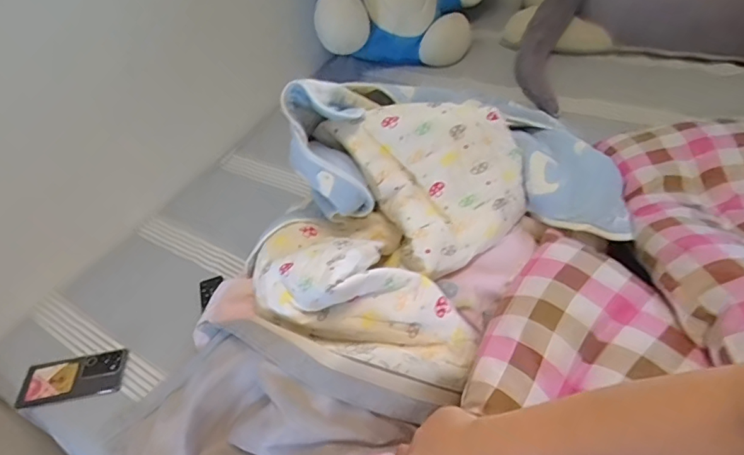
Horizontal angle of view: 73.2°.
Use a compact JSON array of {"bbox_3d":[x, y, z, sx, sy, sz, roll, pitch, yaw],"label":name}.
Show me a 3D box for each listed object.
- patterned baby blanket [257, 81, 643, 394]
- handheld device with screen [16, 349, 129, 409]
[{"bbox_3d":[0.107,-0.049,0.697,0.549,0.211,0.376,-36,49,-23],"label":"patterned baby blanket"},{"bbox_3d":[-0.479,0.242,0.802,0.167,0.010,0.079,-12,44,-1],"label":"handheld device with screen"}]

